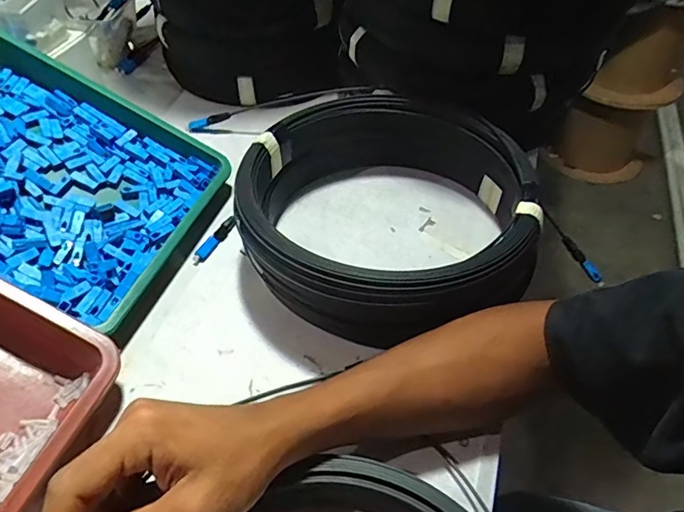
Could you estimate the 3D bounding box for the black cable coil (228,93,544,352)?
[{"bbox_3d":[0.040,-0.043,0.463,0.243,0.091,0.254,7,48,5],"label":"black cable coil"}]

